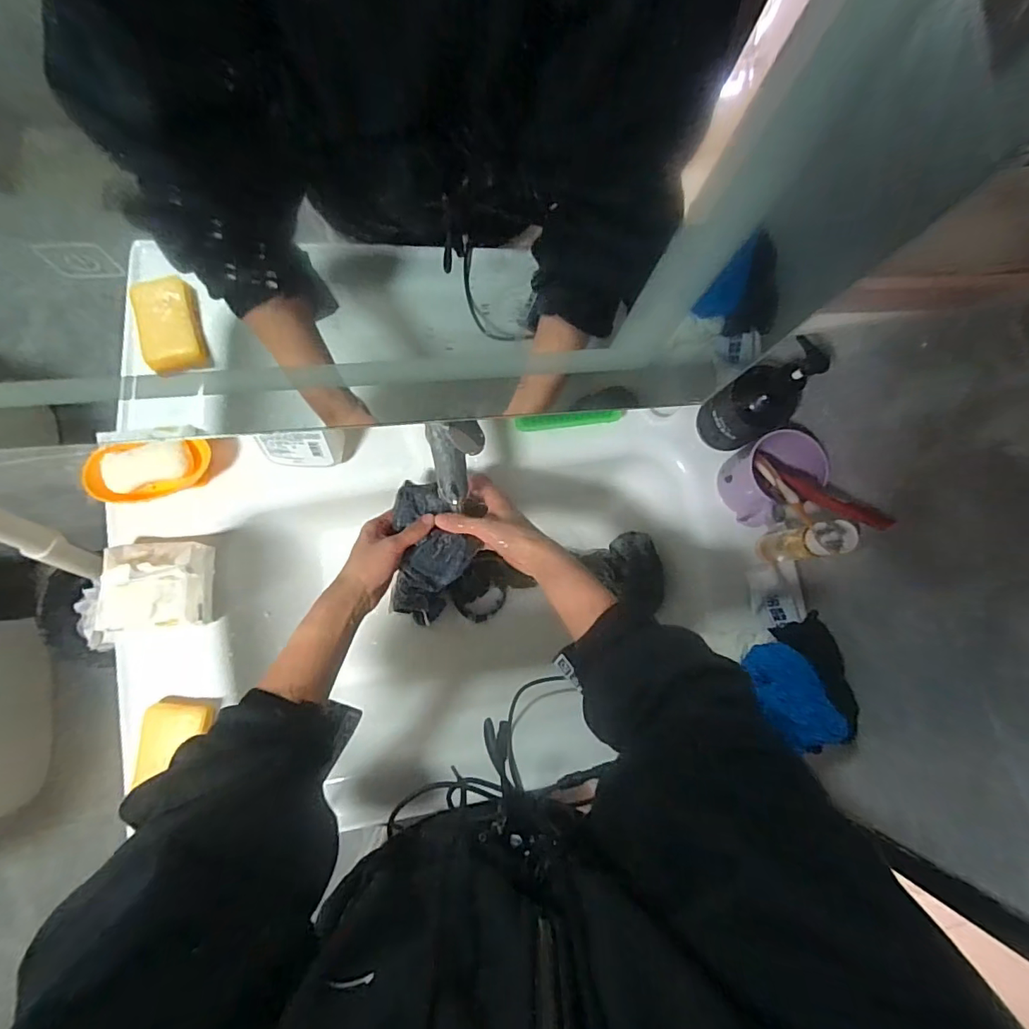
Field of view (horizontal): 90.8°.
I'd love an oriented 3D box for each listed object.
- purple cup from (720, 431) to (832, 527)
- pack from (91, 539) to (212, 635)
[{"bbox_3d":[0.302,-0.041,0.596,0.081,0.093,0.091,-24,86,-8],"label":"purple cup"},{"bbox_3d":[-0.387,0.076,0.542,0.100,0.044,0.091,1,83,-6],"label":"pack"}]

